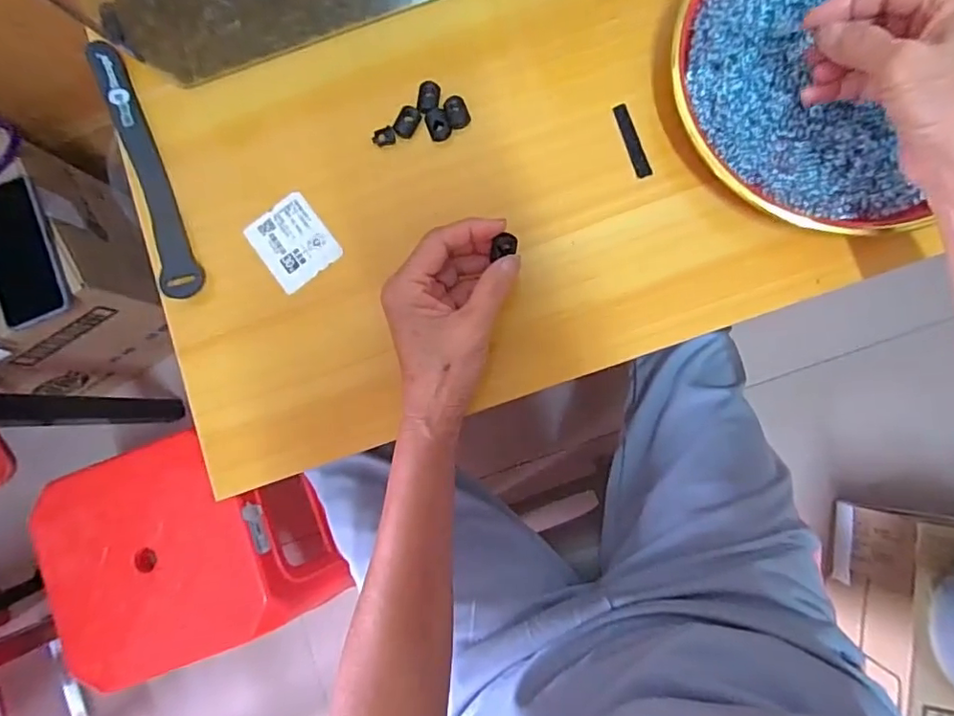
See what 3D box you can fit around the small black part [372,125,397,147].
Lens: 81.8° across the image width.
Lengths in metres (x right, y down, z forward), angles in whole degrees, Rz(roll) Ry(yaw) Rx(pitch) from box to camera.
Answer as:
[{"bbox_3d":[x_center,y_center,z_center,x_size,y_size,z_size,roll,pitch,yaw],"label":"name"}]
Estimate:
[{"bbox_3d":[-0.065,-0.154,0.385,0.016,0.004,0.011,-15,84,3],"label":"small black part"}]

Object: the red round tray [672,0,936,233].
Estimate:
[{"bbox_3d":[0.231,-0.189,0.353,0.203,0.034,0.197,0,85,4],"label":"red round tray"}]

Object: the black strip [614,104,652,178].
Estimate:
[{"bbox_3d":[0.106,-0.149,0.377,0.010,0.004,0.052,-18,84,3],"label":"black strip"}]

